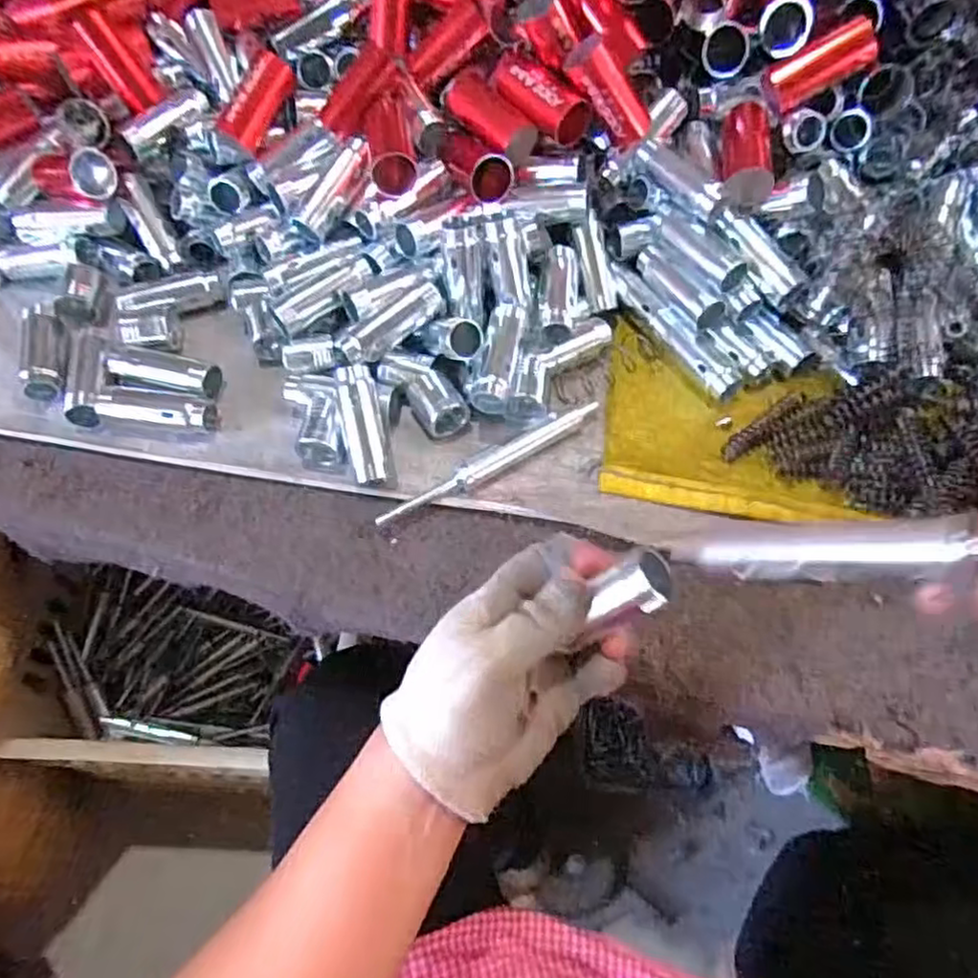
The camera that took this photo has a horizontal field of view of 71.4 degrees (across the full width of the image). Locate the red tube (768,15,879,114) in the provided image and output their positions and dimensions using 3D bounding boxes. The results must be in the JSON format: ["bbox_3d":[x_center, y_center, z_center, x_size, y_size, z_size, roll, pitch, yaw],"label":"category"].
[{"bbox_3d":[0.208,-0.265,0.427,0.063,0.025,0.019,-25,60,16],"label":"red tube"}]

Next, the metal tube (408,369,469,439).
[{"bbox_3d":[-0.031,-0.054,0.433,0.029,0.023,0.034,-30,65,-14],"label":"metal tube"}]

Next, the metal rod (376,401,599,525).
[{"bbox_3d":[0.003,-0.016,0.414,0.153,0.014,0.009,-31,65,-15],"label":"metal rod"}]

